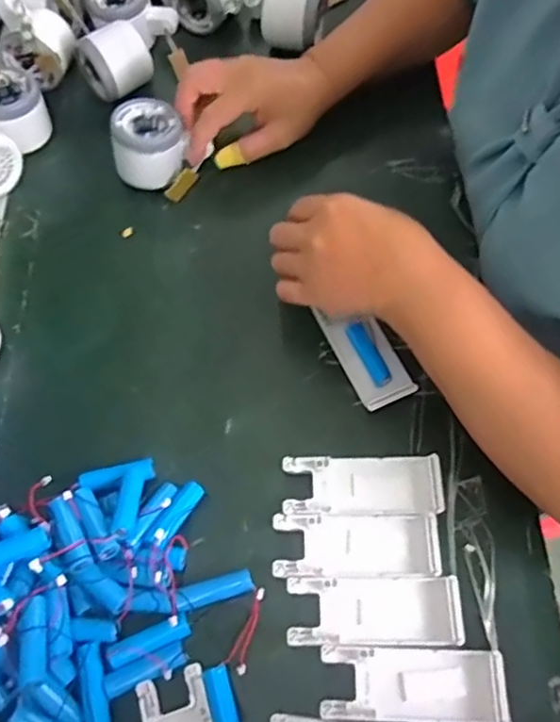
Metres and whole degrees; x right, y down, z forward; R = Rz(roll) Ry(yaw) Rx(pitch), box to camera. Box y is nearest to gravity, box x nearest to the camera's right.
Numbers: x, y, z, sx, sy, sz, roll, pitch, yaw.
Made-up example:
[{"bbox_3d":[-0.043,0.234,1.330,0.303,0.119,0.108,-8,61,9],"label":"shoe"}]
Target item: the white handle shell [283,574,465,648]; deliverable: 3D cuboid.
[{"bbox_3d":[0.057,0.151,0.371,0.102,0.007,0.040,-1,63,2],"label":"white handle shell"}]

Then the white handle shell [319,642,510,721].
[{"bbox_3d":[0.077,0.187,0.353,0.101,0.010,0.040,1,63,3],"label":"white handle shell"}]

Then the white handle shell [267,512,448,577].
[{"bbox_3d":[0.049,0.118,0.391,0.102,0.012,0.038,-1,63,2],"label":"white handle shell"}]

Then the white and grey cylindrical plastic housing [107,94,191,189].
[{"bbox_3d":[-0.112,-0.184,0.524,0.061,0.054,0.056,-18,63,-7],"label":"white and grey cylindrical plastic housing"}]

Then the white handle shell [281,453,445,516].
[{"bbox_3d":[0.055,0.082,0.406,0.102,0.009,0.038,0,63,3],"label":"white handle shell"}]

